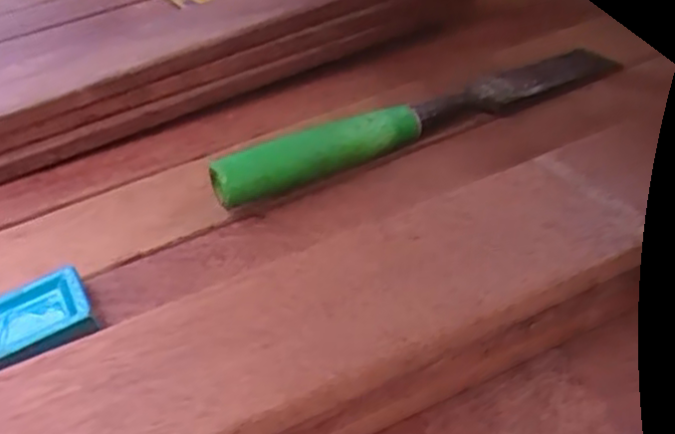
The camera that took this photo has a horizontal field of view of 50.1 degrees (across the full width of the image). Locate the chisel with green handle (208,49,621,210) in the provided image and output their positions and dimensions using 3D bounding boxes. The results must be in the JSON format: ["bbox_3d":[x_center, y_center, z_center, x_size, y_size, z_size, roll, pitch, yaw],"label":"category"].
[{"bbox_3d":[0.040,-0.052,0.386,0.226,0.025,0.030,-21,68,-22],"label":"chisel with green handle"}]

